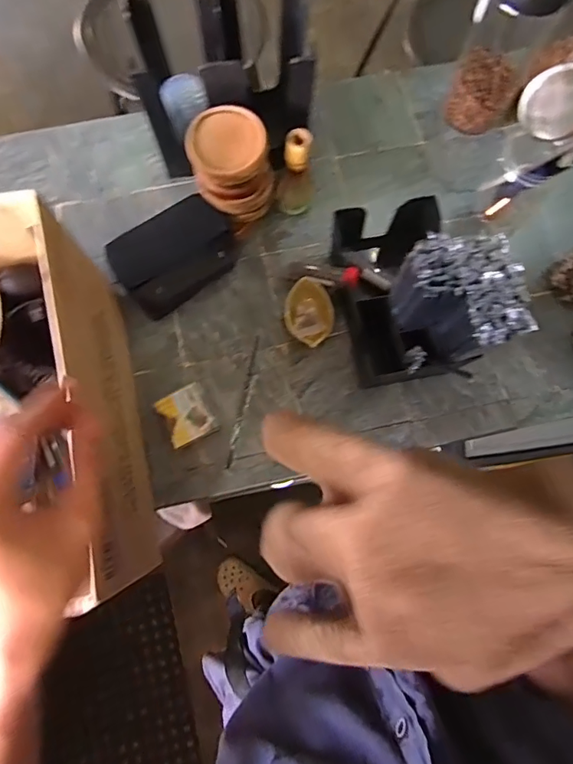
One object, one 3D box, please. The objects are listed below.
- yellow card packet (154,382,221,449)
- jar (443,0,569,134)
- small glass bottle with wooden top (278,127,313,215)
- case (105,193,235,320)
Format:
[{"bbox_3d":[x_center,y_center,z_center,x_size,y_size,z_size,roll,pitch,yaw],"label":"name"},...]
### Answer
[{"bbox_3d":[-0.136,0.047,0.657,0.062,0.028,0.071,-26,79,-7],"label":"yellow card packet"},{"bbox_3d":[0.310,-0.479,0.682,0.105,0.243,0.113,0,78,0],"label":"jar"},{"bbox_3d":[0.012,-0.295,0.695,0.055,0.147,0.046,4,78,1],"label":"small glass bottle with wooden top"},{"bbox_3d":[-0.161,-0.187,0.691,0.175,0.050,0.115,-39,81,-8],"label":"case"}]

